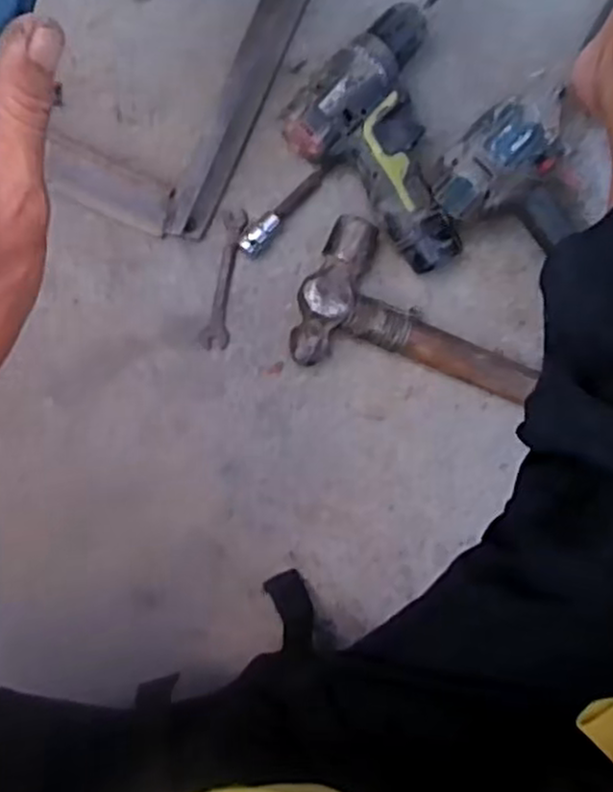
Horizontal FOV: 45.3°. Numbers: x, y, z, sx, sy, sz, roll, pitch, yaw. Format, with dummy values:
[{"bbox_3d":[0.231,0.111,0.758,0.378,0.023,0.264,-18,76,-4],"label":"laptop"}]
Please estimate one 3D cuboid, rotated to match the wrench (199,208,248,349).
[{"bbox_3d":[-0.069,-0.098,0.621,0.023,0.004,0.116,9,92,-8],"label":"wrench"}]

